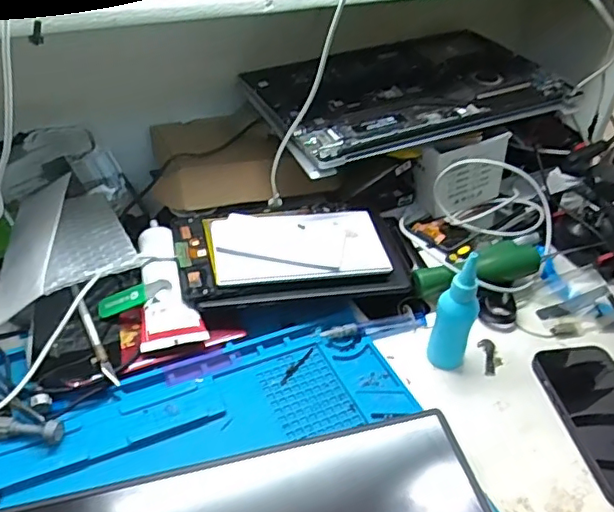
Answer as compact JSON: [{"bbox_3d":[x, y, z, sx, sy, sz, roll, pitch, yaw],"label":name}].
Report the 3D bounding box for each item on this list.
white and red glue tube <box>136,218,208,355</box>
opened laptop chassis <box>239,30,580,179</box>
[{"bbox_3d":[-0.137,0.024,0.564,0.056,0.041,0.167,-7,41,-14],"label":"white and red glue tube"},{"bbox_3d":[0.121,-0.205,0.706,0.369,0.031,0.223,-16,44,-23],"label":"opened laptop chassis"}]

